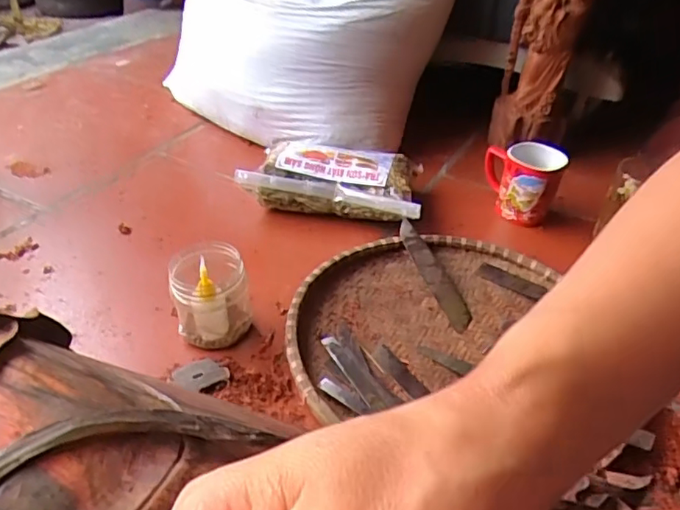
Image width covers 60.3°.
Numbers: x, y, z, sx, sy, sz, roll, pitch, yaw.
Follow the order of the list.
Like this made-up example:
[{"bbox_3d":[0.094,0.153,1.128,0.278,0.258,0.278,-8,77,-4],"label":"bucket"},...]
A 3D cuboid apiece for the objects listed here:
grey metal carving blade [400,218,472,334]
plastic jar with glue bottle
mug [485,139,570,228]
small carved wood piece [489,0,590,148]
[{"bbox_3d":[0.109,0.019,0.678,0.028,0.011,0.168,-8,47,-18],"label":"grey metal carving blade"},{"bbox_3d":[-0.128,0.038,0.583,0.071,0.097,0.067,1,36,-1],"label":"plastic jar with glue bottle"},{"bbox_3d":[0.245,-0.100,0.800,0.104,0.094,0.081,17,38,19],"label":"mug"},{"bbox_3d":[0.293,-0.309,0.842,0.097,0.371,0.092,10,37,11],"label":"small carved wood piece"}]

